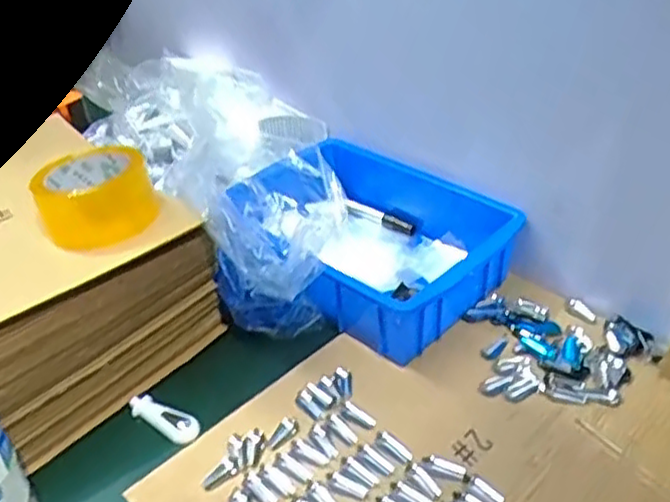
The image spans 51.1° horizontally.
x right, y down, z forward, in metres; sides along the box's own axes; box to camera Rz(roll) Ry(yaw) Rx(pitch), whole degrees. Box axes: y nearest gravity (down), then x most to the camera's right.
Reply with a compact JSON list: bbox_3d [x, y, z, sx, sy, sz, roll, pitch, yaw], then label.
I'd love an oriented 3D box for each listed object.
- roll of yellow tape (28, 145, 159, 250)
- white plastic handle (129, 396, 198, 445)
[{"bbox_3d":[-0.233,-0.056,0.678,0.101,0.066,0.101,-2,37,2],"label":"roll of yellow tape"},{"bbox_3d":[-0.159,0.155,0.652,0.078,0.012,0.026,20,42,28],"label":"white plastic handle"}]

